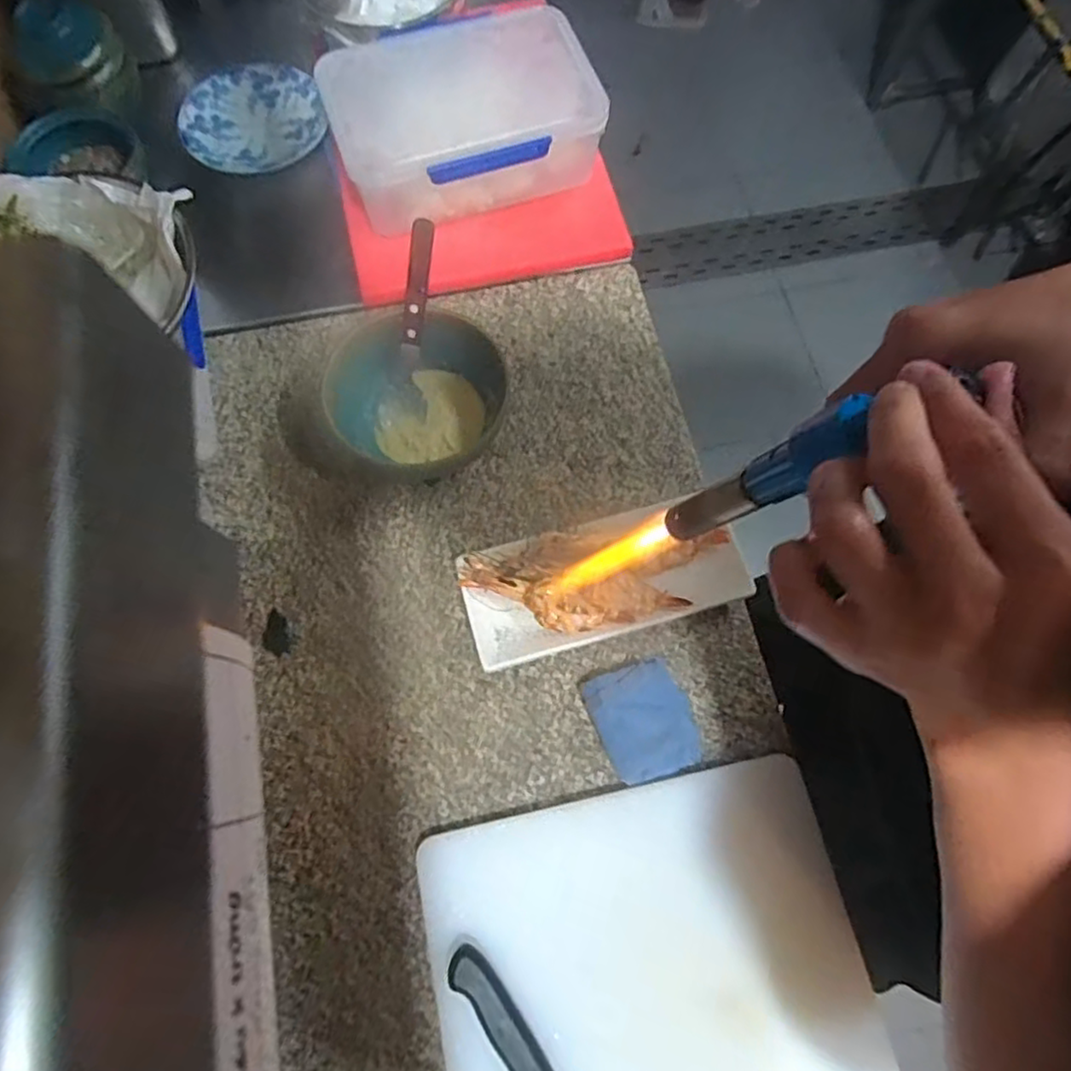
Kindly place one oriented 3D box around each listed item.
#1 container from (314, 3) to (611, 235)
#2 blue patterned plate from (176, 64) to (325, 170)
[{"bbox_3d":[-0.069,-0.395,0.663,0.246,0.113,0.179,-22,69,-9],"label":"container"},{"bbox_3d":[-0.302,-0.446,0.722,0.154,0.020,0.149,0,71,-1],"label":"blue patterned plate"}]

